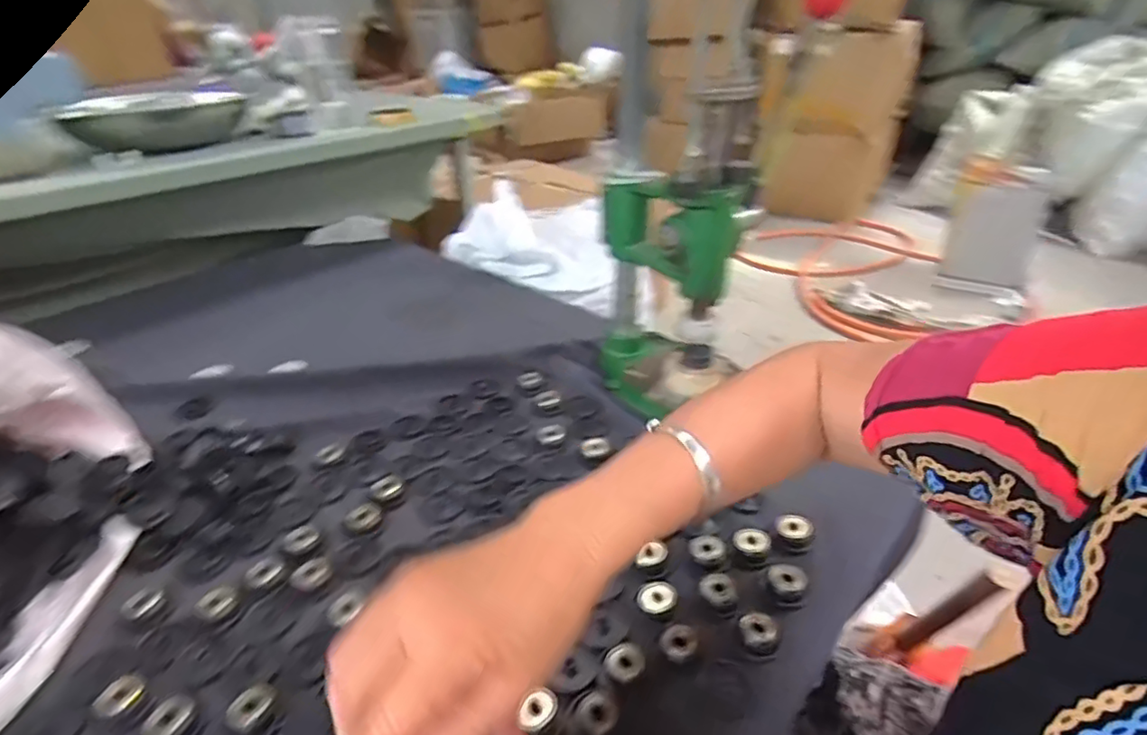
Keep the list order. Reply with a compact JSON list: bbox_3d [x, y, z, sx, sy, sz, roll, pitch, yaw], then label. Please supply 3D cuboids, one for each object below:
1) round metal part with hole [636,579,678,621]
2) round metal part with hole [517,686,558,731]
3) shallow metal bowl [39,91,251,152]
[{"bbox_3d":[0.057,0.156,0.405,0.031,0.006,0.027,22,38,33],"label":"round metal part with hole"},{"bbox_3d":[-0.021,0.198,0.342,0.019,0.008,0.025,27,41,37],"label":"round metal part with hole"},{"bbox_3d":[-0.629,-0.373,0.899,0.239,0.057,0.186,-17,35,-25],"label":"shallow metal bowl"}]

